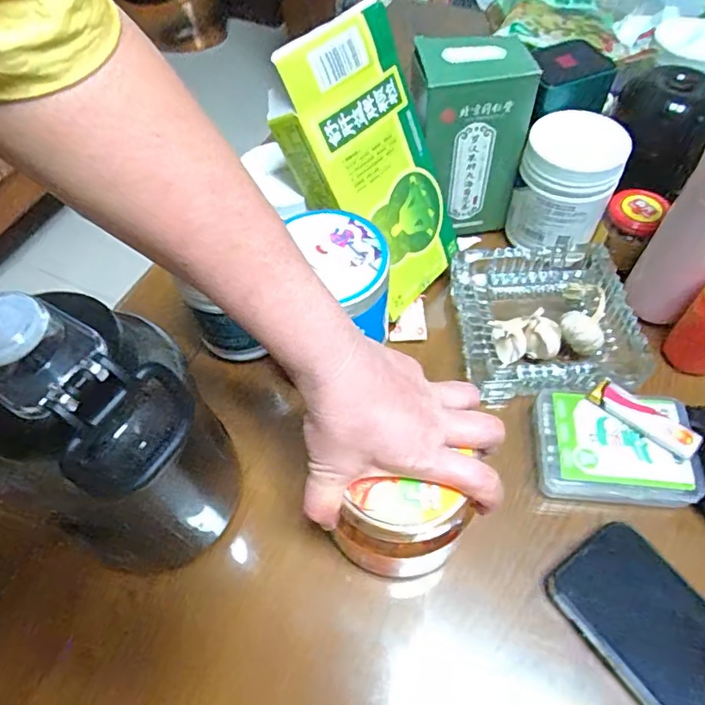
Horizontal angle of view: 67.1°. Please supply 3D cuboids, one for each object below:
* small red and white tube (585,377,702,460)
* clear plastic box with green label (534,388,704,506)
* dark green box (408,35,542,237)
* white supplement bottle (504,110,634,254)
[{"bbox_3d":[0.224,0.050,0.408,0.079,0.014,0.023,38,66,23],"label":"small red and white tube"},{"bbox_3d":[0.205,0.073,0.421,0.112,0.045,0.088,4,56,7],"label":"clear plastic box with green label"},{"bbox_3d":[0.108,-0.201,0.514,0.101,0.172,0.066,-3,55,2],"label":"dark green box"},{"bbox_3d":[0.202,-0.160,0.512,0.088,0.105,0.084,20,61,14],"label":"white supplement bottle"}]

